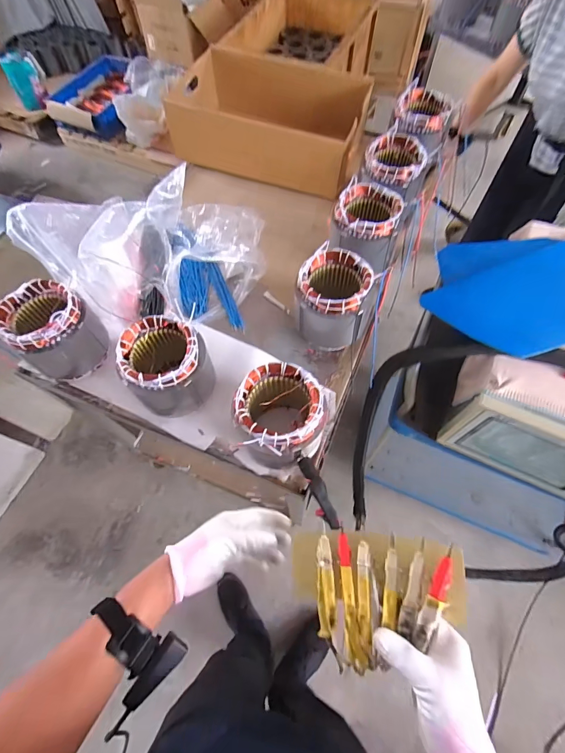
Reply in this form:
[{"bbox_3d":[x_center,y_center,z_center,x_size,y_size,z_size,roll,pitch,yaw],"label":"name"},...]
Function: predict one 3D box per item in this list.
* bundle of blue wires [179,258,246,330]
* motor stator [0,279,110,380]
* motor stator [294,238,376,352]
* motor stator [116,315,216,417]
[{"bbox_3d":[-0.185,-0.194,0.868,0.118,0.032,0.231,-22,65,-9],"label":"bundle of blue wires"},{"bbox_3d":[-0.455,-0.093,0.733,0.142,0.143,0.148,40,71,18],"label":"motor stator"},{"bbox_3d":[0.099,-0.156,0.759,0.145,0.156,0.141,6,64,4],"label":"motor stator"},{"bbox_3d":[-0.212,-0.020,0.682,0.150,0.128,0.140,-1,64,1],"label":"motor stator"}]

